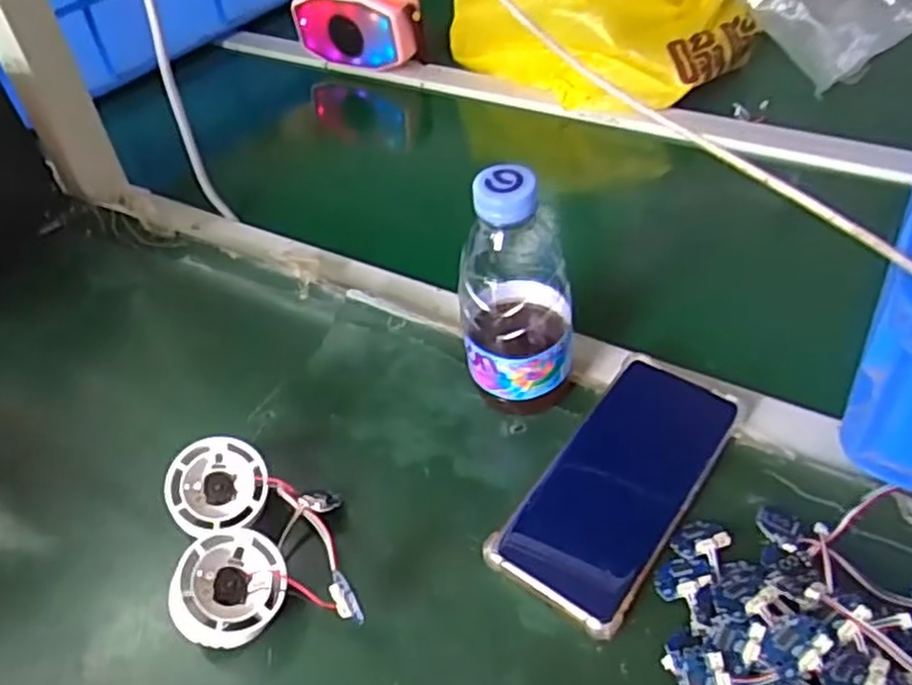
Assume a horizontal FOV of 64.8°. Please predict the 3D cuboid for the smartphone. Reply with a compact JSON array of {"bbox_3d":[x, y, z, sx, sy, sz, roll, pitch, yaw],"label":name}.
[{"bbox_3d":[0.094,0.077,0.408,0.077,0.012,0.166,28,58,26],"label":"smartphone"}]

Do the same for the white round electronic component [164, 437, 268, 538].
[{"bbox_3d":[-0.134,0.081,0.404,0.052,0.012,0.053,7,66,-16],"label":"white round electronic component"}]

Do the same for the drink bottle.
[{"bbox_3d":[0.037,-0.026,0.415,0.065,0.162,0.066,0,47,6],"label":"drink bottle"}]

